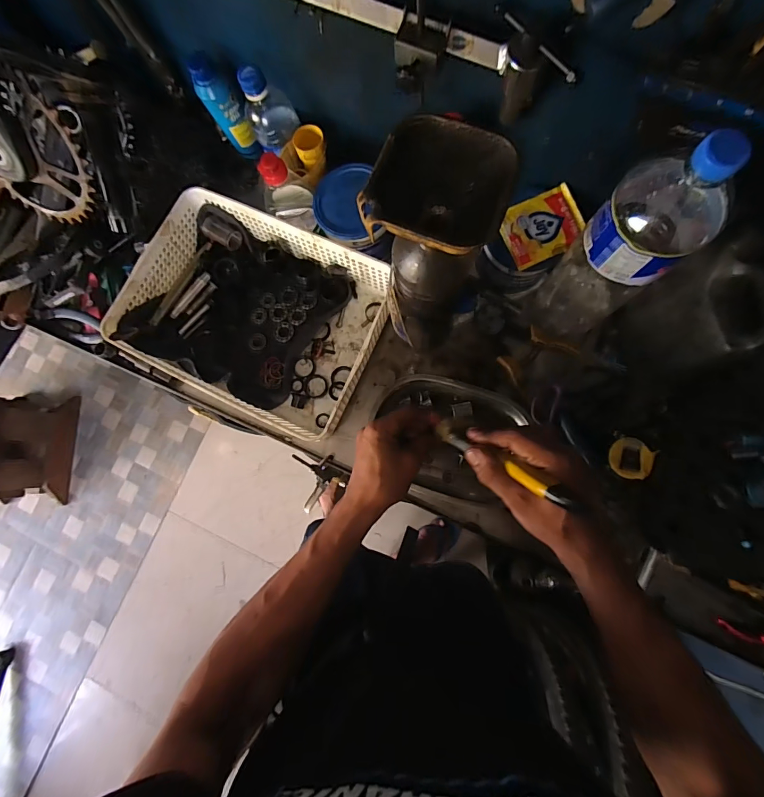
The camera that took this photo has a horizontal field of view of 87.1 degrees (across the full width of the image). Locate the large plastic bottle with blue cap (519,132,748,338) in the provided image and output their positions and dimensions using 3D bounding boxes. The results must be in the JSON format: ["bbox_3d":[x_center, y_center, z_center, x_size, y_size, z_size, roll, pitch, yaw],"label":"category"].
[{"bbox_3d":[0.249,-0.149,0.421,0.103,0.304,0.088,-30,80,-1],"label":"large plastic bottle with blue cap"}]

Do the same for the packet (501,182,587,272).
[{"bbox_3d":[0.195,-0.209,0.488,0.094,0.010,0.079,-23,80,1],"label":"packet"}]

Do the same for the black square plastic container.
[{"bbox_3d":[0.044,-0.144,0.304,0.092,0.067,0.091,21,83,7],"label":"black square plastic container"}]

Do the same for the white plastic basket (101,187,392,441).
[{"bbox_3d":[-0.171,-0.114,0.557,0.326,0.076,0.250,25,84,8],"label":"white plastic basket"}]

